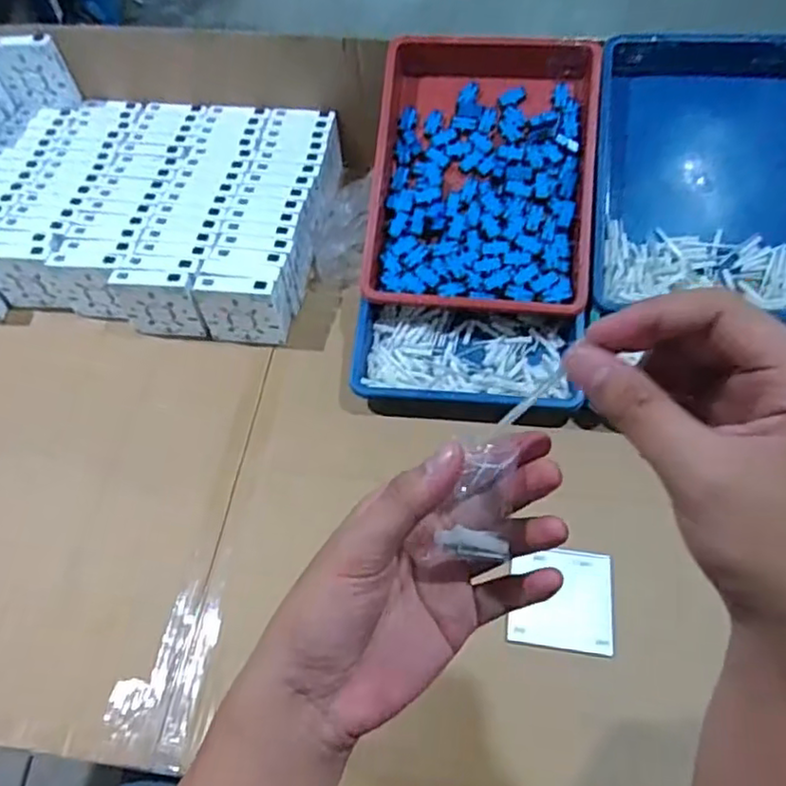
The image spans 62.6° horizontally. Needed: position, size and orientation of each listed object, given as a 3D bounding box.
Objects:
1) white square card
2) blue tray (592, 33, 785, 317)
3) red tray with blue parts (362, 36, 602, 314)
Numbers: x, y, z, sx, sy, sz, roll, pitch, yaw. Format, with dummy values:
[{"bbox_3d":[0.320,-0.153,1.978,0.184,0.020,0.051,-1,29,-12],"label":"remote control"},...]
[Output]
[{"bbox_3d":[0.147,0.178,0.563,0.085,0.010,0.087,4,59,11],"label":"white square card"},{"bbox_3d":[0.333,-0.237,0.676,0.235,0.064,0.289,4,75,9],"label":"blue tray"},{"bbox_3d":[0.097,-0.249,0.709,0.233,0.046,0.314,4,78,7],"label":"red tray with blue parts"}]

